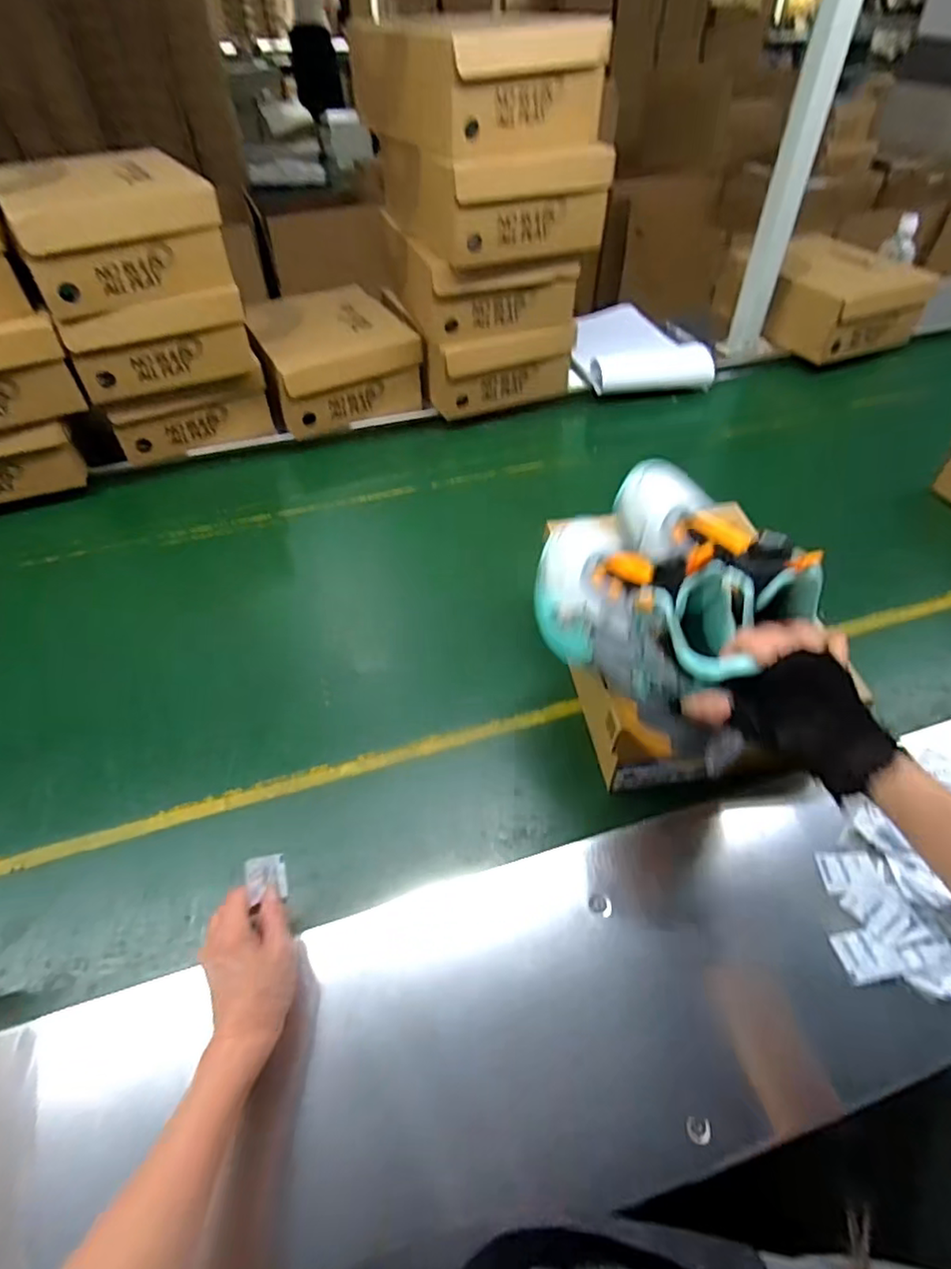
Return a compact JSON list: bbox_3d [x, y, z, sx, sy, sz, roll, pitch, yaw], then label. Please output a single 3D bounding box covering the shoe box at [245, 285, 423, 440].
[{"bbox_3d":[-0.262,-0.505,1.129,0.250,0.131,0.305,-18,49,-17],"label":"shoe box"}]

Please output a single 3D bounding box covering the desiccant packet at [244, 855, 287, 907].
[{"bbox_3d":[-0.172,0.201,0.511,0.004,0.042,0.033,-24,67,24],"label":"desiccant packet"}]

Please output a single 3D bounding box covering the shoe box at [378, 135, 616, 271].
[{"bbox_3d":[0.025,-0.700,0.982,0.259,0.123,0.295,-18,49,-17],"label":"shoe box"}]

